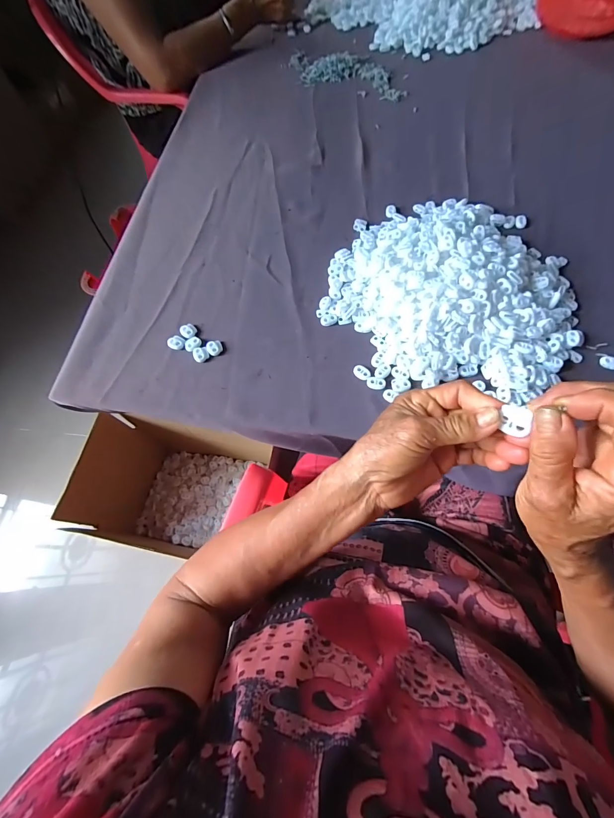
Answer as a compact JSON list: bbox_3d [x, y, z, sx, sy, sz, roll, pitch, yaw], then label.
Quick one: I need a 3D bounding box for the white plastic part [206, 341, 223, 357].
[{"bbox_3d":[-0.122,-0.081,0.453,0.020,0.006,0.022,-1,68,2],"label":"white plastic part"}]

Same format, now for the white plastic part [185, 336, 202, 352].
[{"bbox_3d":[-0.153,-0.088,0.457,0.023,0.004,0.017,-41,73,-14],"label":"white plastic part"}]

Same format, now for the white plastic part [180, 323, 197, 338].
[{"bbox_3d":[-0.161,-0.106,0.466,0.021,0.006,0.023,-36,71,-12],"label":"white plastic part"}]

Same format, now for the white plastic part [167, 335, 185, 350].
[{"bbox_3d":[-0.176,-0.089,0.460,0.023,0.004,0.020,25,71,11],"label":"white plastic part"}]

